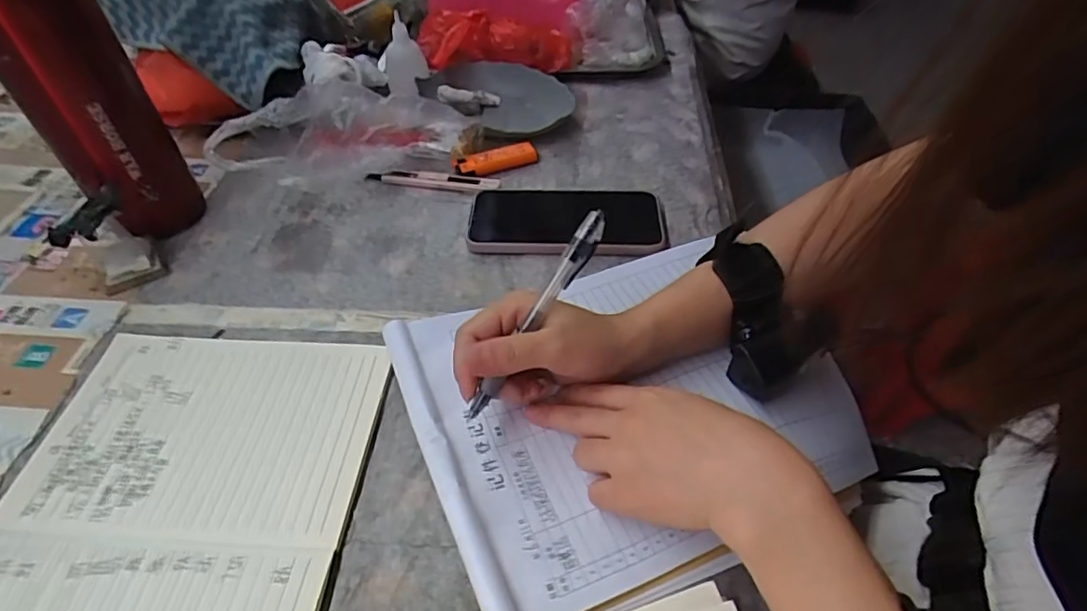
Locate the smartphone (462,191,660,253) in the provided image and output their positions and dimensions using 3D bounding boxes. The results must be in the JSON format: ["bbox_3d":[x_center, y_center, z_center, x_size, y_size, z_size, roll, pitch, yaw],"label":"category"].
[{"bbox_3d":[0.019,-0.073,0.477,0.159,0.011,0.081,2,48,3],"label":"smartphone"}]

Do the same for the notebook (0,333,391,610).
[{"bbox_3d":[-0.215,0.127,0.305,0.207,0.010,0.270,1,48,2],"label":"notebook"}]

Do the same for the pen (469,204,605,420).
[{"bbox_3d":[-0.003,0.005,0.319,0.010,0.015,0.135,32,89,27],"label":"pen"}]

